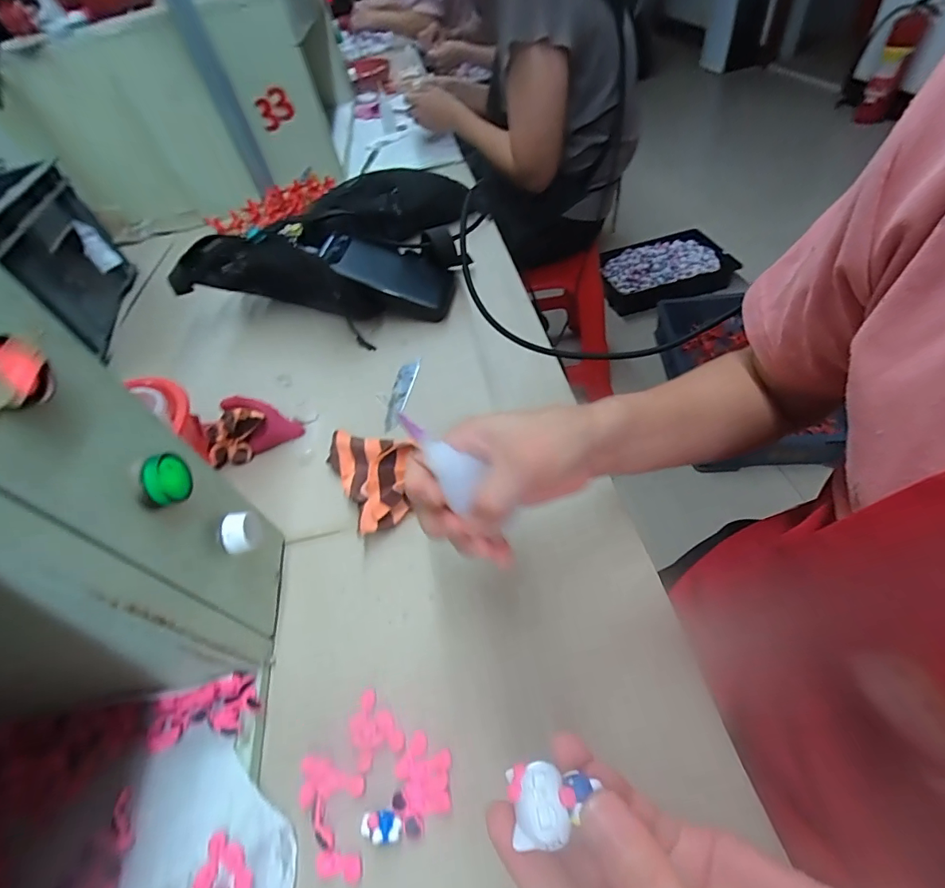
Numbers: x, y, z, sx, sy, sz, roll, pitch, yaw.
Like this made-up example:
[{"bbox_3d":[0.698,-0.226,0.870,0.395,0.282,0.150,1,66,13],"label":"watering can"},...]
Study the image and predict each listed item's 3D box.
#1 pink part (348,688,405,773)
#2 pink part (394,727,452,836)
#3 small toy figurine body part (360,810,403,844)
[{"bbox_3d":[-0.061,0.170,0.273,0.029,0.004,0.038,-22,50,-16],"label":"pink part"},{"bbox_3d":[-0.028,0.189,0.253,0.031,0.004,0.045,-5,47,-1],"label":"pink part"},{"bbox_3d":[-0.049,0.205,0.241,0.022,0.009,0.014,-7,47,-2],"label":"small toy figurine body part"}]

